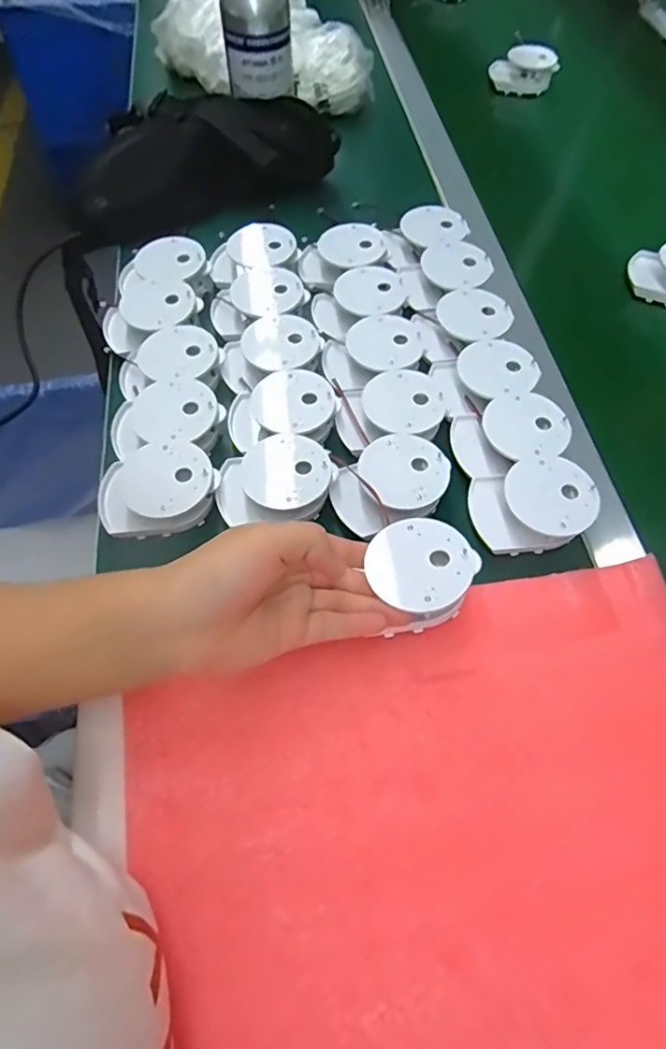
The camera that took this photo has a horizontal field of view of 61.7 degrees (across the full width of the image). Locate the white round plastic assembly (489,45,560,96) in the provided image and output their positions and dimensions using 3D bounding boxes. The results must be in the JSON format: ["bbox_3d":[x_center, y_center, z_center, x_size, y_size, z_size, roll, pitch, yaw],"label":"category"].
[{"bbox_3d":[0.254,-0.609,0.746,0.087,0.044,0.040,6,59,3],"label":"white round plastic assembly"}]

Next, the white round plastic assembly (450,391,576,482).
[{"bbox_3d":[0.134,-0.067,0.419,0.078,0.025,0.061,-11,62,-8],"label":"white round plastic assembly"}]

